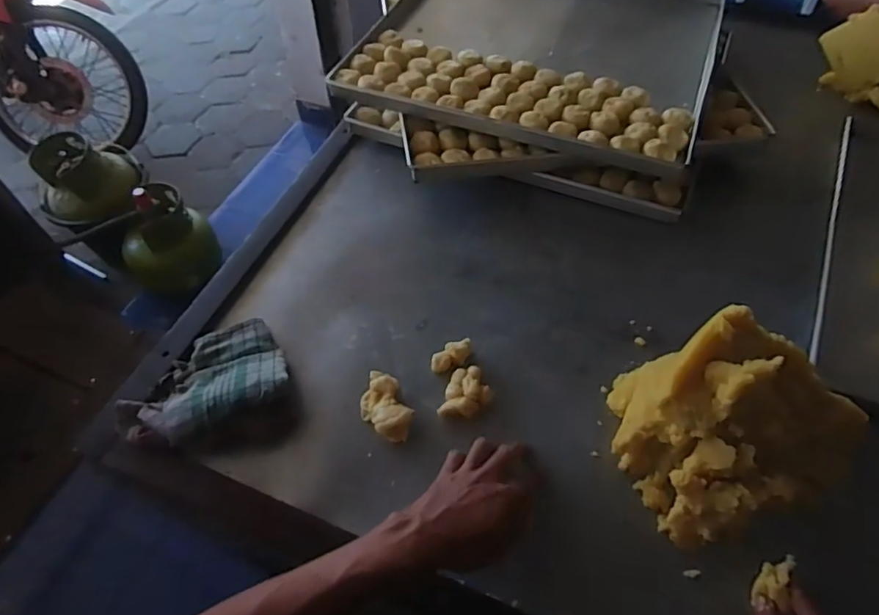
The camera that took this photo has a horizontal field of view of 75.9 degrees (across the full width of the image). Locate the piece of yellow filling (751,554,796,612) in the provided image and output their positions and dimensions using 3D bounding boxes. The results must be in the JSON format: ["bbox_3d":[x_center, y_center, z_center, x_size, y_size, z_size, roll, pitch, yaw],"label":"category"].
[{"bbox_3d":[0.280,0.226,0.471,0.023,0.018,0.045,20,57,15],"label":"piece of yellow filling"}]

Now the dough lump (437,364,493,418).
[{"bbox_3d":[0.031,0.096,0.616,0.048,0.022,0.061,14,56,11],"label":"dough lump"}]

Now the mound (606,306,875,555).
[{"bbox_3d":[0.290,0.092,0.533,0.226,0.144,0.183,-17,56,-10],"label":"mound"}]

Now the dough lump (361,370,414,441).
[{"bbox_3d":[-0.060,0.104,0.602,0.047,0.021,0.084,-24,57,-14],"label":"dough lump"}]

